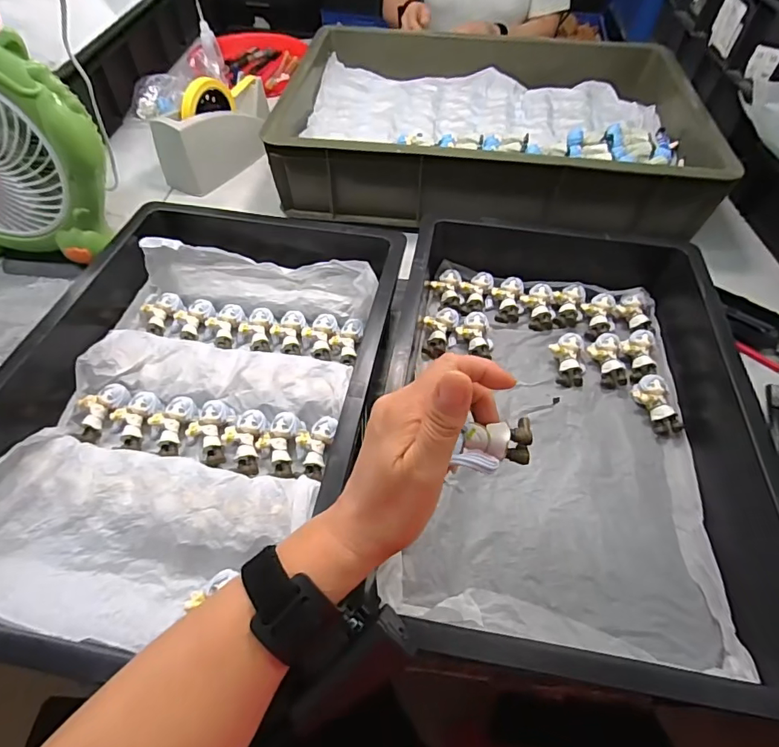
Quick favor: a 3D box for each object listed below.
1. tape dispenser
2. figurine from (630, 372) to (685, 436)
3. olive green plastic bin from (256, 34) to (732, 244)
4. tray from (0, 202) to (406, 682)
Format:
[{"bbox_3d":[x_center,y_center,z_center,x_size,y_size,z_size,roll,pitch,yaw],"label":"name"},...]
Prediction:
[{"bbox_3d":[-0.248,-0.358,0.695,0.064,0.112,0.192,32,58,21],"label":"tape dispenser"},{"bbox_3d":[0.266,0.031,0.469,0.029,0.020,0.060,-9,70,-9],"label":"figurine"},{"bbox_3d":[0.148,-0.378,0.707,0.558,0.108,0.415,5,53,2],"label":"olive green plastic bin"},{"bbox_3d":[-0.172,0.000,0.439,0.326,0.088,0.440,7,53,4],"label":"tray"}]

